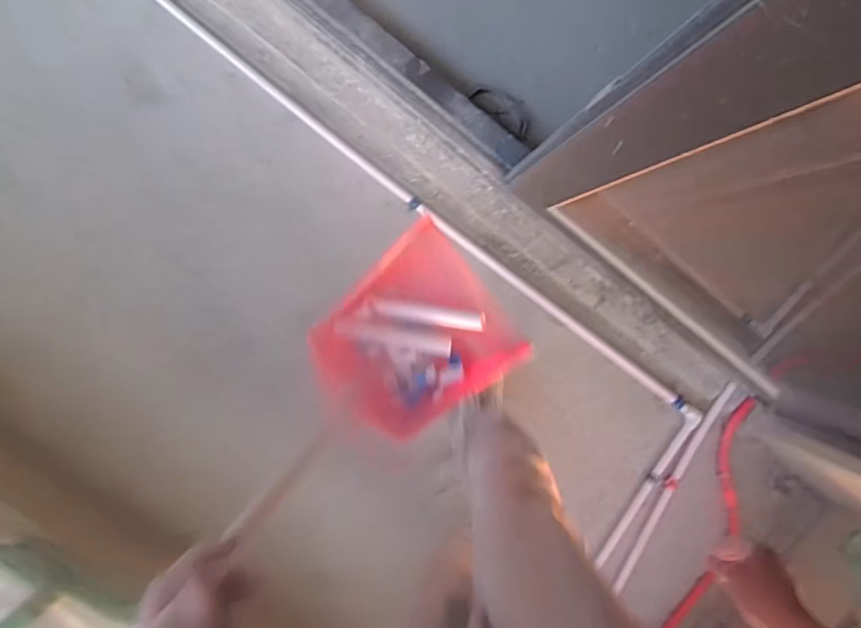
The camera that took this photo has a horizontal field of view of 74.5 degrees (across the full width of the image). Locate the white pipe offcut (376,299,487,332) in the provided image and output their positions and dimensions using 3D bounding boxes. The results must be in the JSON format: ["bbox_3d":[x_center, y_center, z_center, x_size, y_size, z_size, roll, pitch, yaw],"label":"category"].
[{"bbox_3d":[-0.001,0.001,0.874,0.169,0.027,0.028,9,94,8],"label":"white pipe offcut"}]

